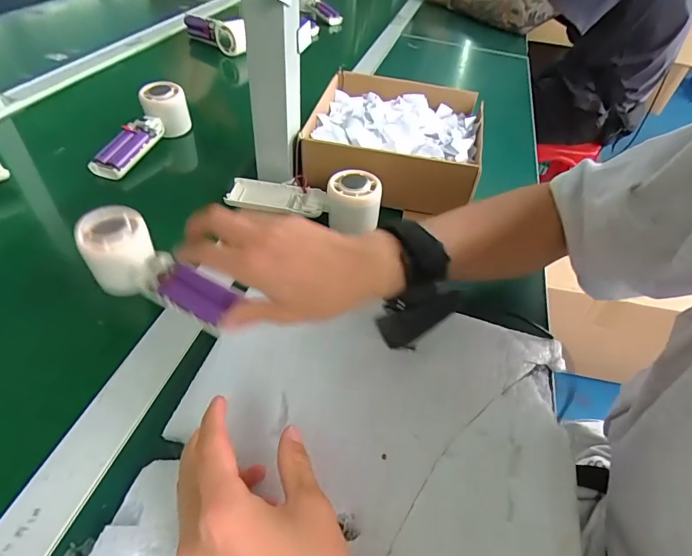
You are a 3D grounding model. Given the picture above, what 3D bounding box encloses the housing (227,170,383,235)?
[{"bbox_3d":[-0.045,-0.089,0.451,0.167,0.054,0.058,13,45,8],"label":"housing"}]

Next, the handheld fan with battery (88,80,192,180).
[{"bbox_3d":[-0.264,-0.188,0.541,0.050,0.054,0.164,18,60,12],"label":"handheld fan with battery"}]

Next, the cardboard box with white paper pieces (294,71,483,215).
[{"bbox_3d":[0.065,-0.183,0.534,0.203,0.066,0.213,11,45,6],"label":"cardboard box with white paper pieces"}]

